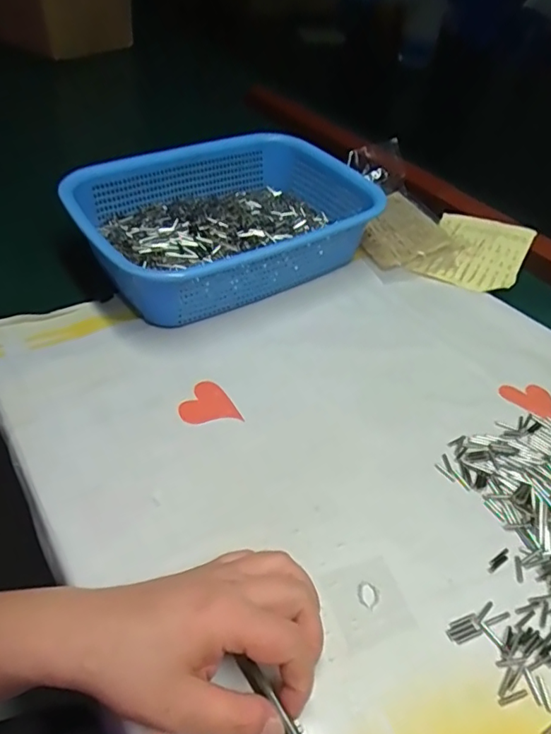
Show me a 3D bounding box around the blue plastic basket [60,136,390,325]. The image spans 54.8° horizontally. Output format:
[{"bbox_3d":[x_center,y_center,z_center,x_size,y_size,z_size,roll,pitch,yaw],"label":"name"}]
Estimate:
[{"bbox_3d":[-0.047,-0.151,0.537,0.265,0.086,0.215,-25,53,-26],"label":"blue plastic basket"}]

